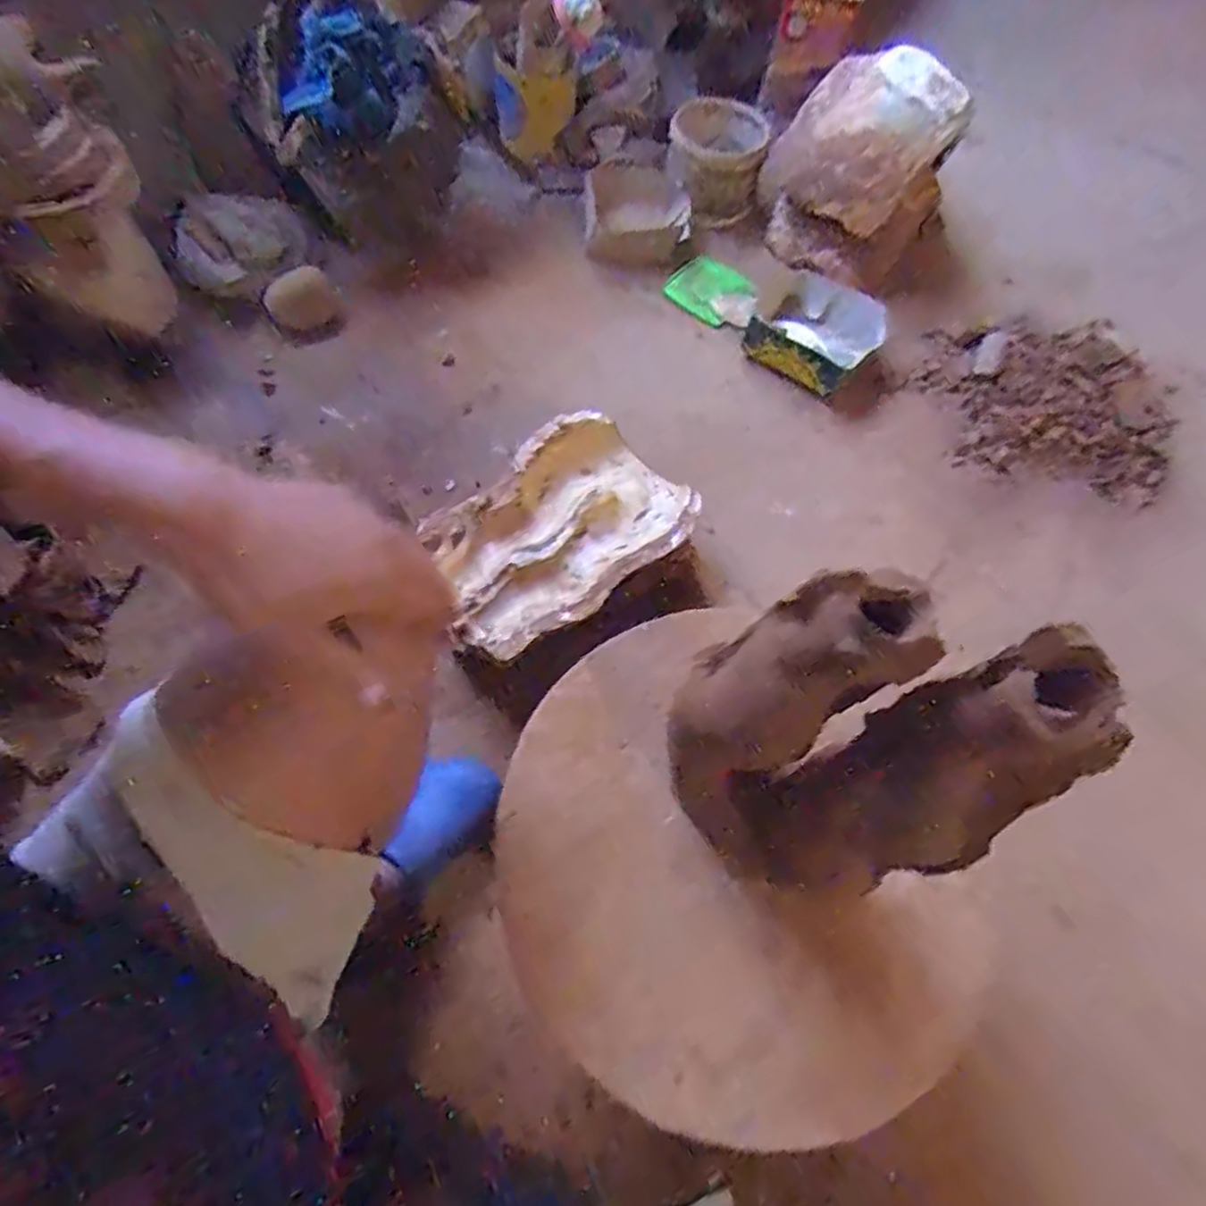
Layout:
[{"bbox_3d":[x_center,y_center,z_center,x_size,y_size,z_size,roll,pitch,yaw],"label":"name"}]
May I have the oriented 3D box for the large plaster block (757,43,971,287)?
[{"bbox_3d":[0.434,-0.735,1.190,0.256,0.286,0.206,-24,63,-17],"label":"large plaster block"}]

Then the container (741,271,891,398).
[{"bbox_3d":[0.362,-0.454,1.174,0.190,0.068,0.211,38,64,18],"label":"container"}]

